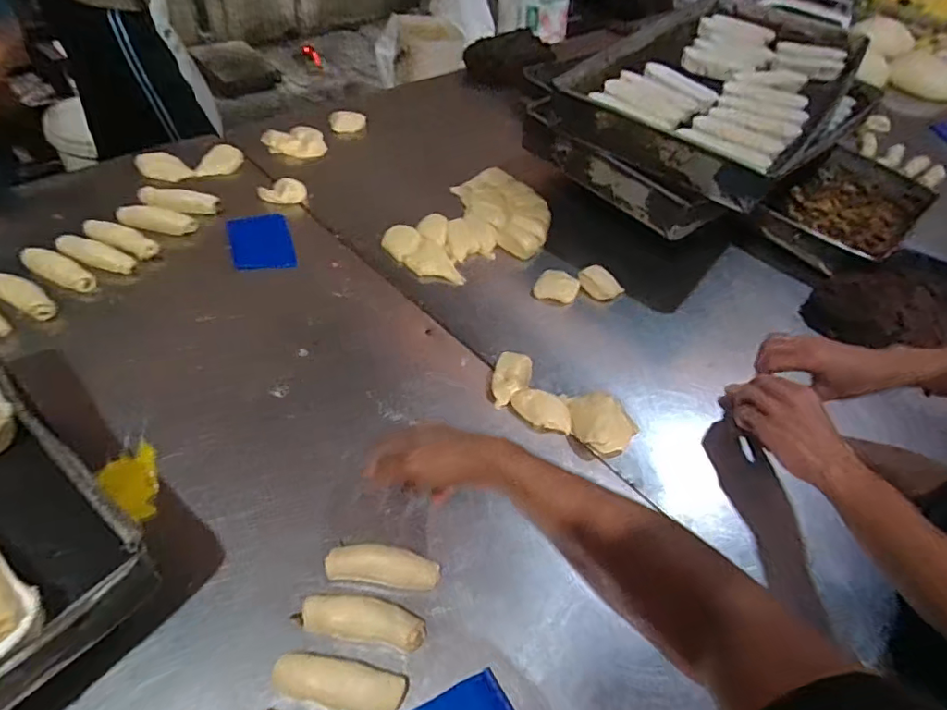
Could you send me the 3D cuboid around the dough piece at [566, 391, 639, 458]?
[{"bbox_3d":[0.149,0.079,0.632,0.084,0.039,0.055,27,52,13],"label":"dough piece"}]

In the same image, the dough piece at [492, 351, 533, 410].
[{"bbox_3d":[0.048,0.031,0.660,0.044,0.023,0.077,14,50,2],"label":"dough piece"}]

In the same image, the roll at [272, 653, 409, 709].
[{"bbox_3d":[-0.108,0.266,0.431,0.105,0.024,0.031,12,50,1],"label":"roll"}]

